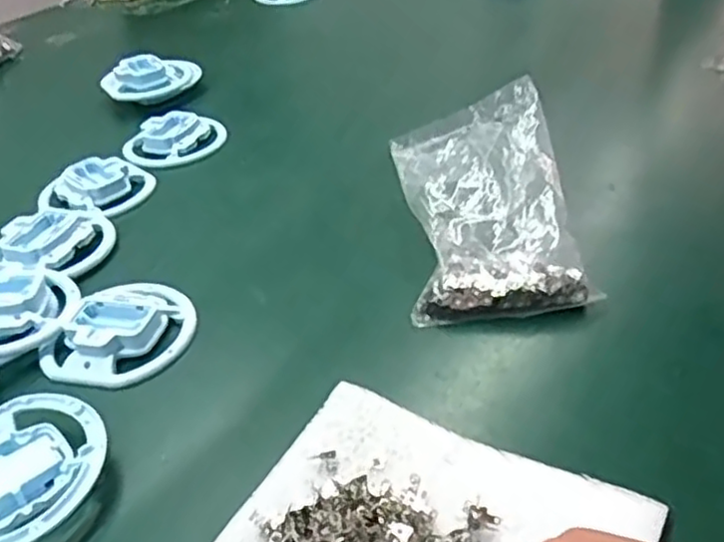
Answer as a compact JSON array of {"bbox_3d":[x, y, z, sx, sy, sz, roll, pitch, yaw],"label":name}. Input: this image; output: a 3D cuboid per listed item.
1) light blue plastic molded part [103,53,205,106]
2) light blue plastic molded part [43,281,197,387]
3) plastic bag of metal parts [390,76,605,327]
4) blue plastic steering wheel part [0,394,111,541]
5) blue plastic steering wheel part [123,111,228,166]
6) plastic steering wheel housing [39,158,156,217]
[{"bbox_3d":[-0.243,-0.223,0.799,0.113,0.040,0.064,-14,37,-13],"label":"light blue plastic molded part"},{"bbox_3d":[-0.162,0.037,0.472,0.088,0.019,0.096,-3,36,2],"label":"light blue plastic molded part"},{"bbox_3d":[0.089,-0.057,0.522,0.121,0.081,0.201,-6,36,-3],"label":"plastic bag of metal parts"},{"bbox_3d":[-0.192,0.115,0.376,0.098,0.021,0.103,21,43,31],"label":"blue plastic steering wheel part"},{"bbox_3d":[-0.191,-0.138,0.704,0.102,0.018,0.078,-14,37,-13],"label":"blue plastic steering wheel part"},{"bbox_3d":[-0.240,-0.080,0.635,0.086,0.017,0.085,12,39,21],"label":"plastic steering wheel housing"}]

